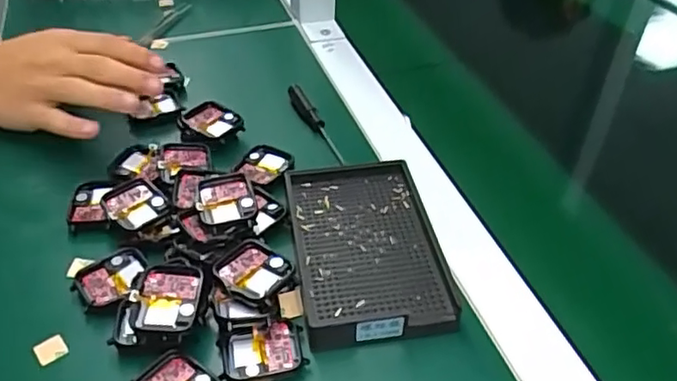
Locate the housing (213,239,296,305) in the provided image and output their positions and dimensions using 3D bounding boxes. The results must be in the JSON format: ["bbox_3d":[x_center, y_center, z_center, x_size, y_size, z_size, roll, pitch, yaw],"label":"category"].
[{"bbox_3d":[-0.050,0.053,0.364,0.044,0.019,0.038,30,50,29],"label":"housing"}]

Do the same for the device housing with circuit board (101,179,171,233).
[{"bbox_3d":[-0.137,0.012,0.413,0.038,0.014,0.043,-28,50,-29],"label":"device housing with circuit board"}]

